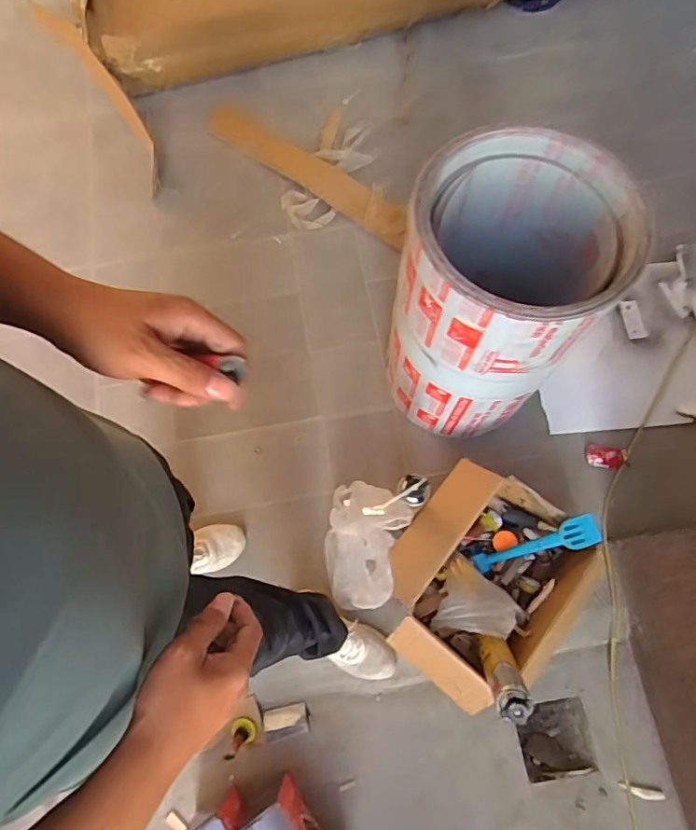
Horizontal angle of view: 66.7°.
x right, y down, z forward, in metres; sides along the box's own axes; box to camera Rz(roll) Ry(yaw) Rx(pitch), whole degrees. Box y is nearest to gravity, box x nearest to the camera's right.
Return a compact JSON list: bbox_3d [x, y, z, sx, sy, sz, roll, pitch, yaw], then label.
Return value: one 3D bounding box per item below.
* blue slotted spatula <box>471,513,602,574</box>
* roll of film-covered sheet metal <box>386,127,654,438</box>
[{"bbox_3d":[0.423,0.296,1.200,0.282,0.035,0.065,-24,71,24],"label":"blue slotted spatula"},{"bbox_3d":[0.303,-0.225,1.127,0.354,0.604,0.381,0,72,1],"label":"roll of film-covered sheet metal"}]

